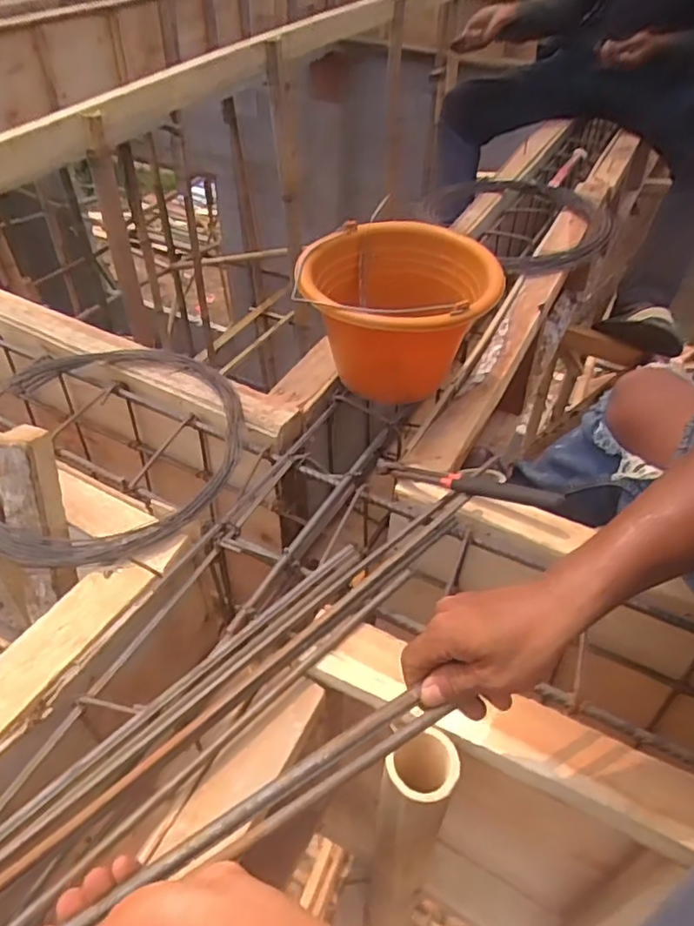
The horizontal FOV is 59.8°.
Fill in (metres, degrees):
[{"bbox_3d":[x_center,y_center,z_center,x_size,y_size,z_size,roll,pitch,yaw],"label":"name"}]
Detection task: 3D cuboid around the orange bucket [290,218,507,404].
[{"bbox_3d":[0.054,-0.190,0.815,0.231,0.201,0.231,1,46,-1],"label":"orange bucket"}]

